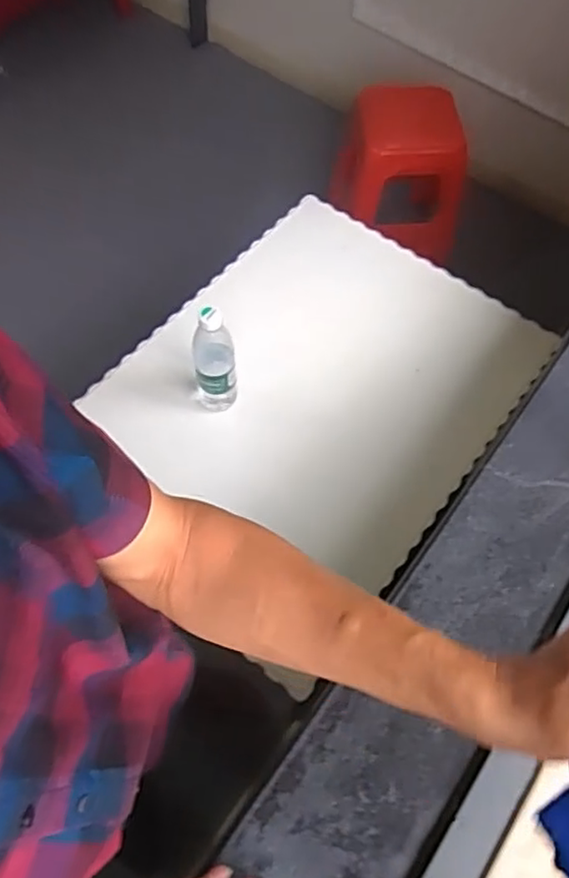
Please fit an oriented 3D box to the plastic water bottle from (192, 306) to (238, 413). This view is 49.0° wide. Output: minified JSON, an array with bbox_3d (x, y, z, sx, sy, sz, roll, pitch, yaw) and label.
[{"bbox_3d":[-0.110,-0.123,0.978,0.067,0.230,0.064,-9,64,-7],"label":"plastic water bottle"}]

